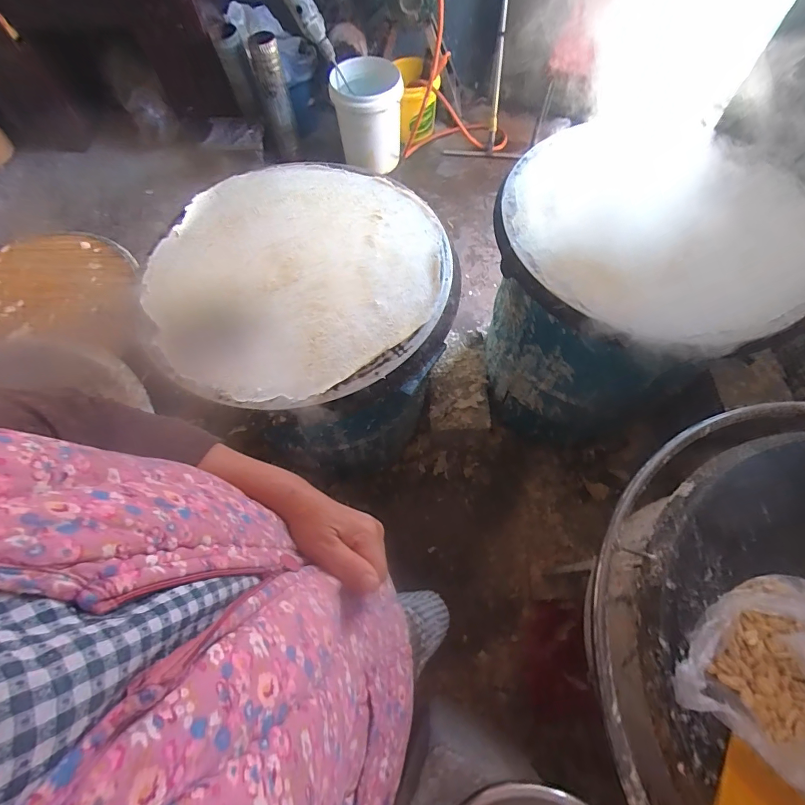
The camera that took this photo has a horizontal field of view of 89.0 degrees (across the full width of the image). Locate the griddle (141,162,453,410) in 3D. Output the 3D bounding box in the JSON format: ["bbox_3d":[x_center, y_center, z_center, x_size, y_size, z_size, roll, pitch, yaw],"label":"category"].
[{"bbox_3d":[-0.205,-0.270,0.816,0.578,0.034,0.579,-1,65,2],"label":"griddle"}]

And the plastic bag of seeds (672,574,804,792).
[{"bbox_3d":[0.408,0.314,0.433,0.219,0.097,0.200,-17,65,-6],"label":"plastic bag of seeds"}]

